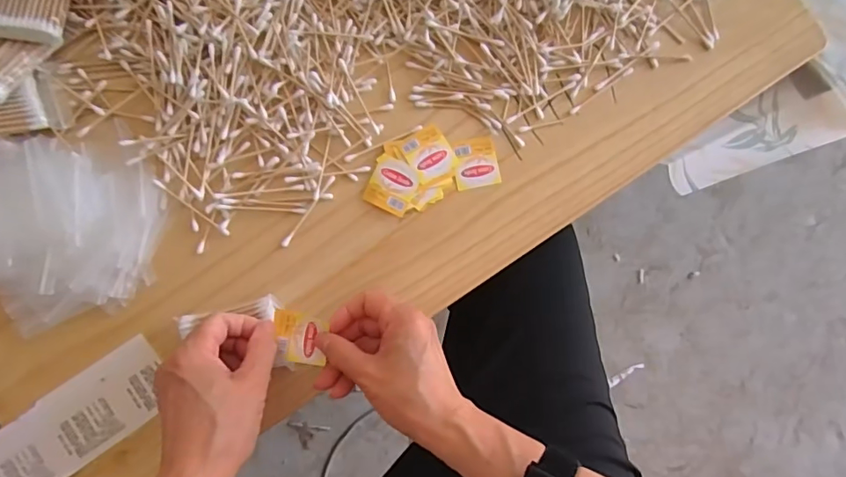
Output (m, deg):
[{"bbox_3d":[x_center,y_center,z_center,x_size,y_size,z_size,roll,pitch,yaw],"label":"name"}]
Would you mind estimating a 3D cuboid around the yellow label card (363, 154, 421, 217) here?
[{"bbox_3d":[-0.026,-0.045,0.427,0.039,0.008,0.046,19,83,-2],"label":"yellow label card"}]

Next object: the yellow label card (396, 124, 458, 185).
[{"bbox_3d":[0.005,-0.073,0.430,0.039,0.004,0.044,-29,86,-7],"label":"yellow label card"}]

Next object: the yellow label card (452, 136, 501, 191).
[{"bbox_3d":[0.046,-0.066,0.438,0.038,0.004,0.043,-11,89,-5],"label":"yellow label card"}]

